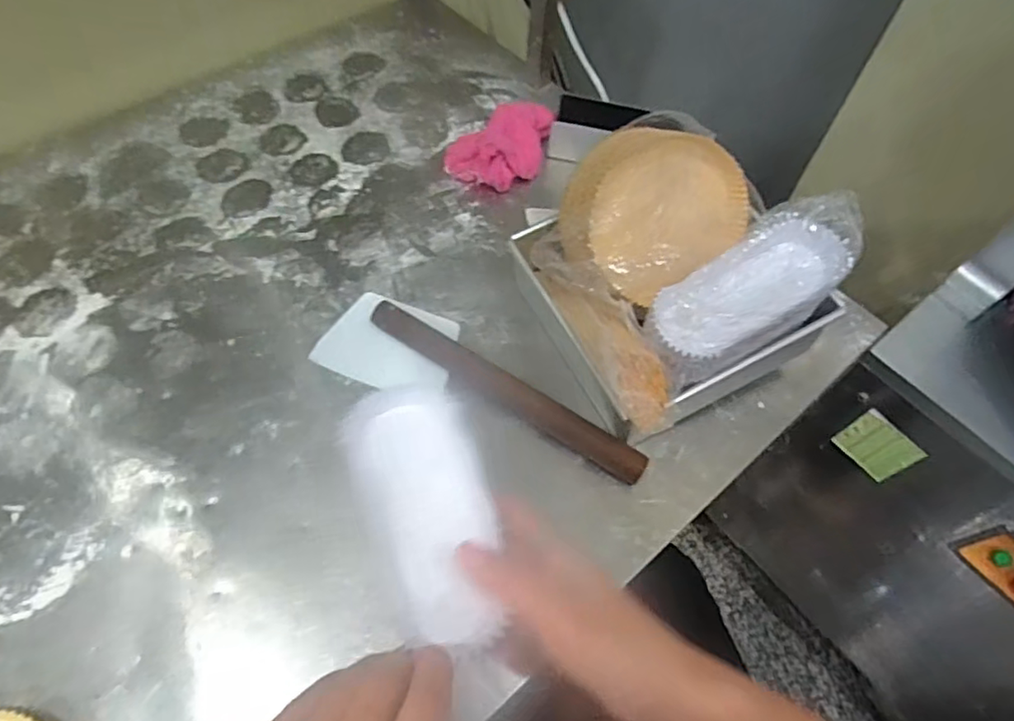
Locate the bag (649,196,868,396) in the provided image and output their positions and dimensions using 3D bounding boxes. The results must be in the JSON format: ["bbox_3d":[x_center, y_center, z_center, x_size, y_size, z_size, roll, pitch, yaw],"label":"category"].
[{"bbox_3d":[0.185,-0.052,0.458,0.171,0.044,0.075,-41,65,8],"label":"bag"}]

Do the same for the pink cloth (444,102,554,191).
[{"bbox_3d":[0.000,-0.260,0.718,0.100,0.035,0.147,30,63,16],"label":"pink cloth"}]

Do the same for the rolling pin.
[{"bbox_3d":[-0.006,0.027,0.548,0.283,0.031,0.028,29,63,15],"label":"rolling pin"}]

